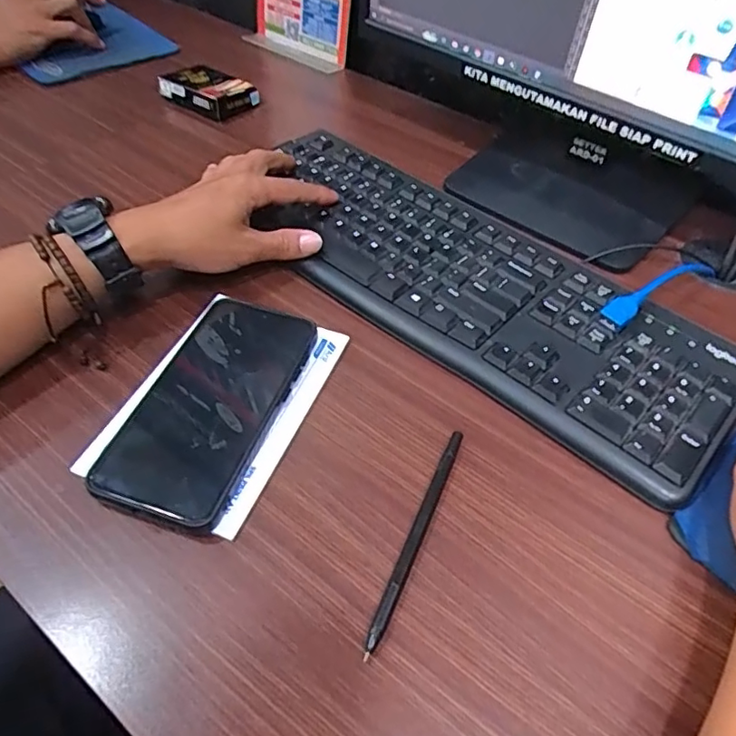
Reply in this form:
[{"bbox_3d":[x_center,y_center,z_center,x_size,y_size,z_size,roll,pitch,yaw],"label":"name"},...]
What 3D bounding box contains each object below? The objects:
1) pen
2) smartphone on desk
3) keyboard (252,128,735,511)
[{"bbox_3d":[0.027,0.089,0.312,0.006,0.007,0.140,20,53,14],"label":"pen"},{"bbox_3d":[-0.096,0.020,0.354,0.081,0.011,0.161,15,52,14],"label":"smartphone on desk"},{"bbox_3d":[0.070,-0.069,0.435,0.156,0.021,0.412,-35,60,-26],"label":"keyboard"}]

